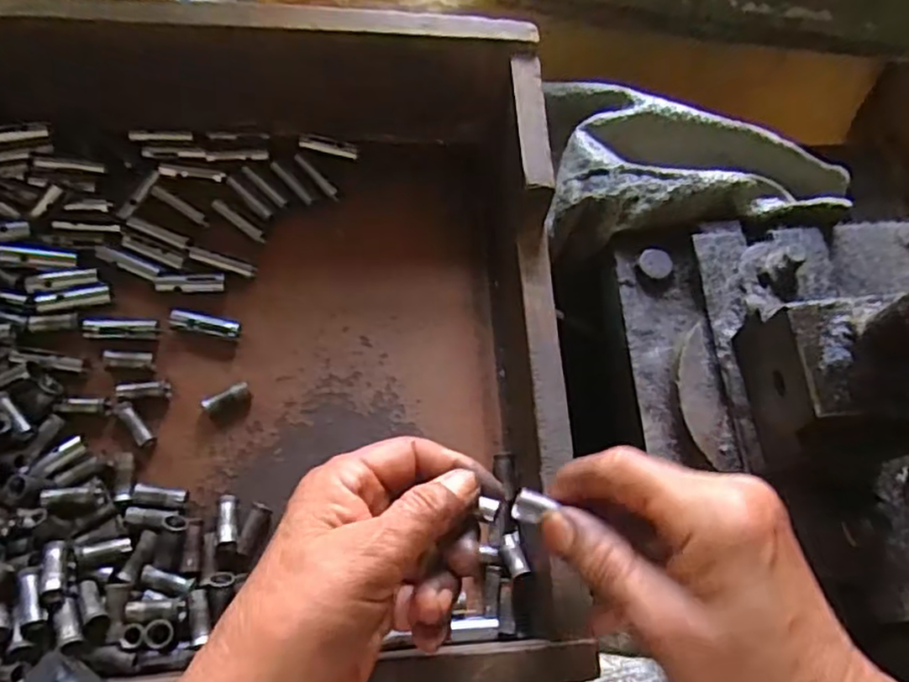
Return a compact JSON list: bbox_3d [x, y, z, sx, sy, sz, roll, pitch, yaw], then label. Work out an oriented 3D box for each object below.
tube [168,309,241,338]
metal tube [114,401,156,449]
[{"bbox_3d":[-0.137,-0.009,0.371,0.038,0.010,0.012,11,67,1],"label":"tube"},{"bbox_3d":[-0.165,0.043,0.347,0.008,0.009,0.027,-36,74,-16],"label":"metal tube"}]

